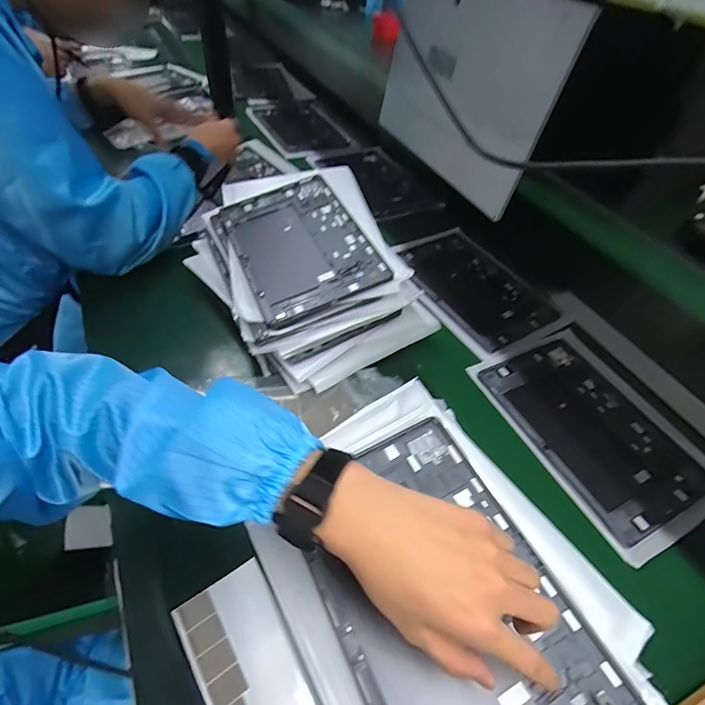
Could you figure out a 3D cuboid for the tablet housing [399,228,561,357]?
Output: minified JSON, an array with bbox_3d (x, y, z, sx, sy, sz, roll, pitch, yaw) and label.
[{"bbox_3d":[0.205,-0.115,0.706,0.185,0.014,0.250,-24,56,-24],"label":"tablet housing"}]

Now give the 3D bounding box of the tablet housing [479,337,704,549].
[{"bbox_3d":[0.309,0.092,0.545,0.175,0.009,0.254,-19,54,-21],"label":"tablet housing"}]

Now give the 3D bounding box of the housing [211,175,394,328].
[{"bbox_3d":[-0.074,-0.147,0.571,0.168,0.010,0.246,-25,58,-11],"label":"housing"}]

